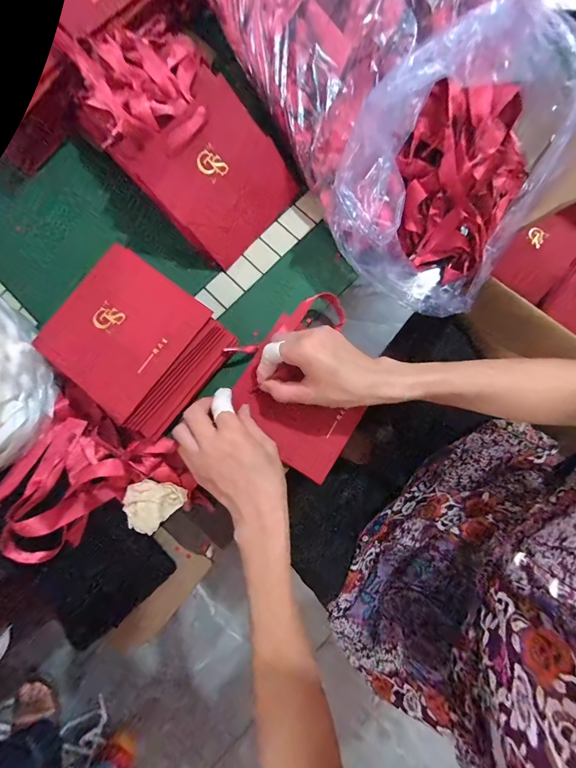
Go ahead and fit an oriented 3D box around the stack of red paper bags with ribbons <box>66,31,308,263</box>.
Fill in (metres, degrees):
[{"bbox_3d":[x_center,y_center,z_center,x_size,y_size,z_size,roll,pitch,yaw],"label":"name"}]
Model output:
[{"bbox_3d":[-0.129,-0.289,0.401,0.154,0.098,0.272,-44,82,-7],"label":"stack of red paper bags with ribbons"}]

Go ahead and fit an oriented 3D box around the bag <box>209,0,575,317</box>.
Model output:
[{"bbox_3d":[0.120,-0.343,0.377,0.269,0.154,0.493,-24,80,-4],"label":"bag"}]

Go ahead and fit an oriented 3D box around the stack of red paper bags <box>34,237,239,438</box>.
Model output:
[{"bbox_3d":[-0.159,-0.042,0.375,0.160,0.067,0.144,38,82,7],"label":"stack of red paper bags"}]

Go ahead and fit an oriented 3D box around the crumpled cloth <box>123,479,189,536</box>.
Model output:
[{"bbox_3d":[-0.145,0.125,0.368,0.050,0.020,0.058,46,63,1],"label":"crumpled cloth"}]

